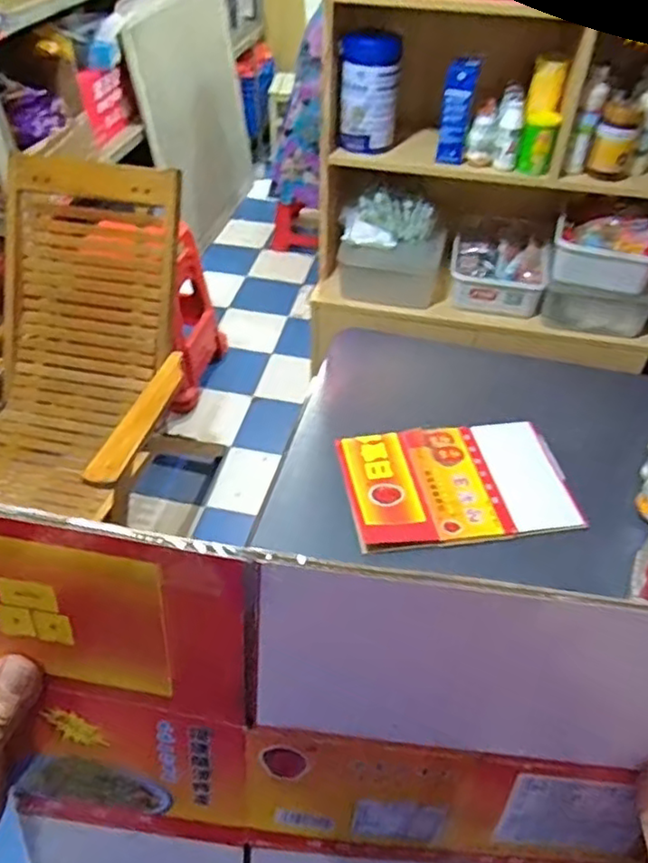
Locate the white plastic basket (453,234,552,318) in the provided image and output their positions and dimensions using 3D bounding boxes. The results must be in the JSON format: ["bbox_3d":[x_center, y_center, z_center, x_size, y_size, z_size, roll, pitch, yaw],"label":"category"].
[{"bbox_3d":[0.442,-0.396,1.647,0.229,0.103,0.183,7,44,6],"label":"white plastic basket"}]

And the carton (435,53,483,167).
[{"bbox_3d":[0.294,-0.698,1.418,0.064,0.199,0.044,8,44,6],"label":"carton"}]

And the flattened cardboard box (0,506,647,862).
[{"bbox_3d":[0.006,0.170,0.311,0.329,0.285,0.011,7,32,1],"label":"flattened cardboard box"}]

